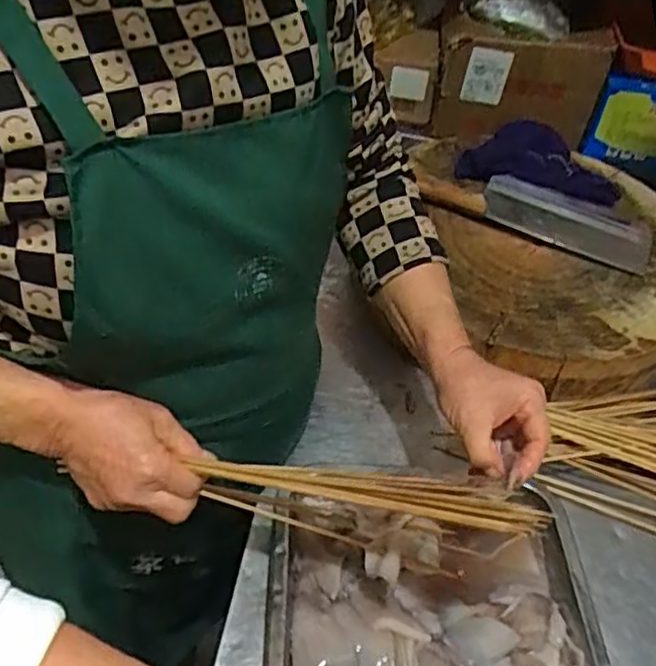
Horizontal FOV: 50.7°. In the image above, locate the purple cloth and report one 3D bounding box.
[{"bbox_3d":[0.274,-0.222,0.887,0.202,0.064,0.071,12,48,4],"label":"purple cloth"}]

